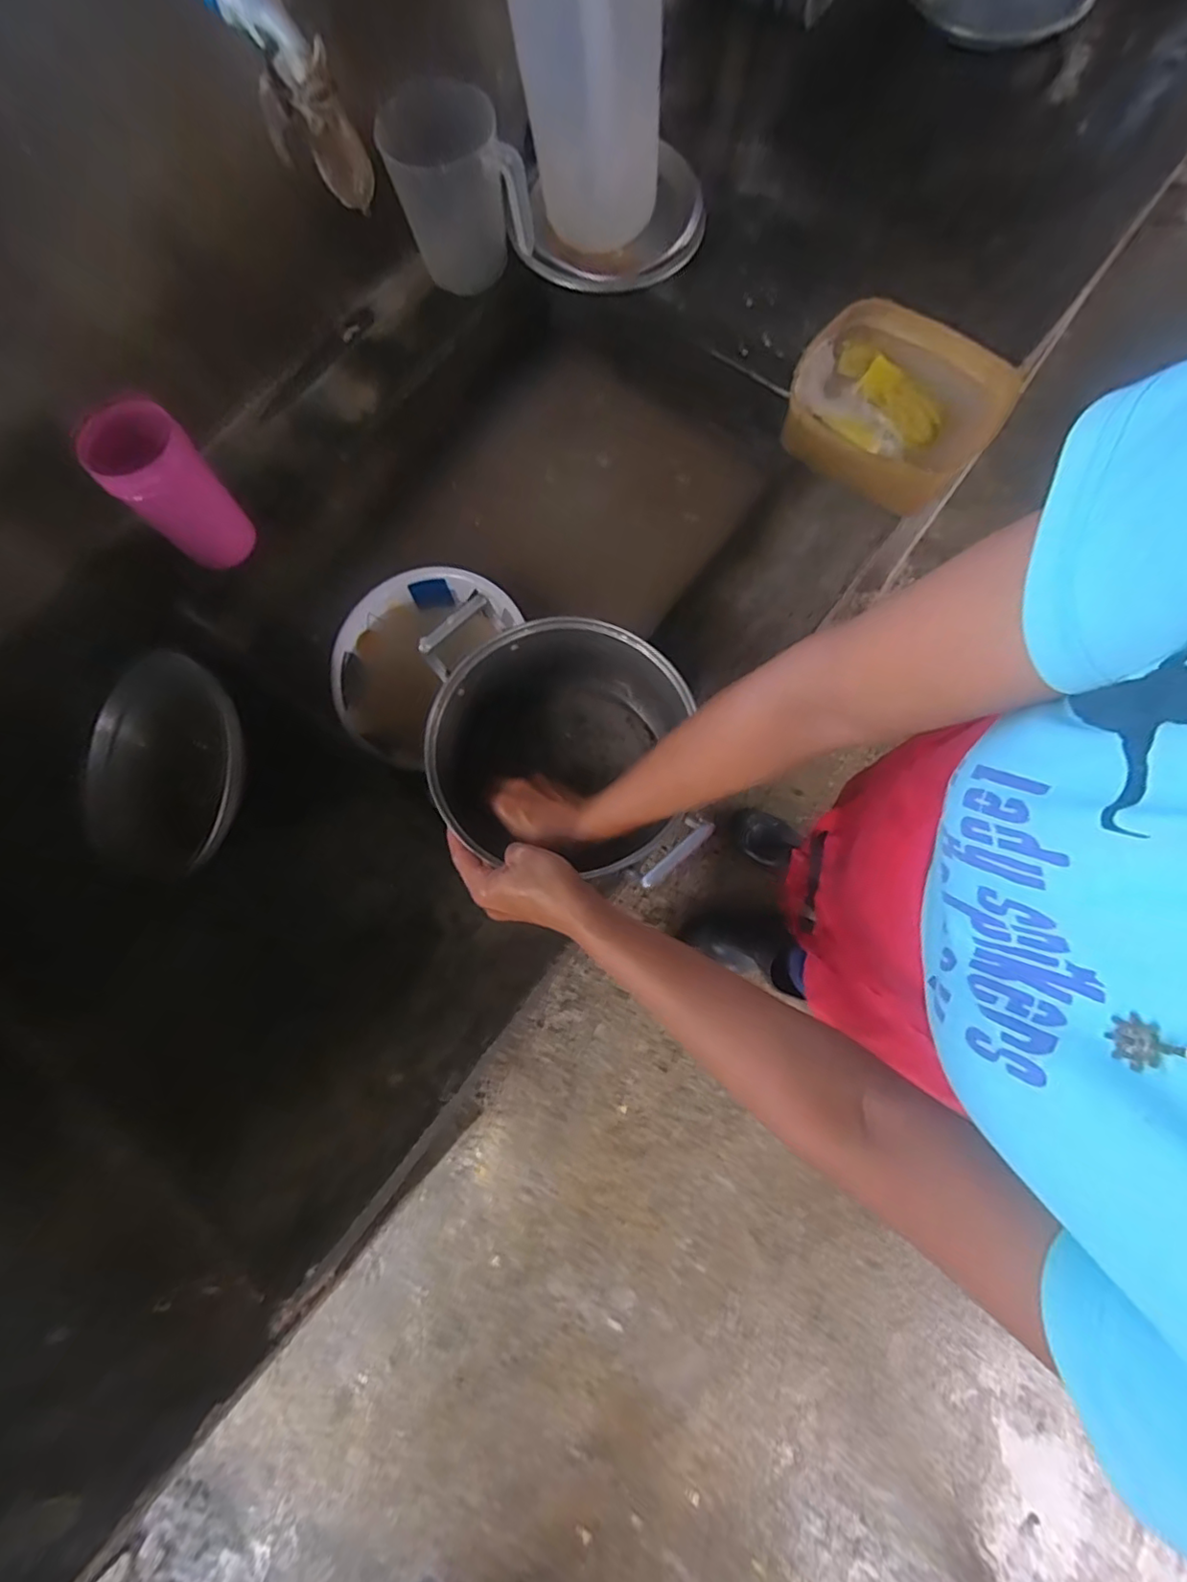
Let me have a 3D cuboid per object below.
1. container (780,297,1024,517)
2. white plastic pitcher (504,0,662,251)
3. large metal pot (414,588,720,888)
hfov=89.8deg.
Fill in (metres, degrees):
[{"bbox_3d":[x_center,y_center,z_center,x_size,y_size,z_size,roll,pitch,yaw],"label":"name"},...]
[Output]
[{"bbox_3d":[0.309,-0.398,0.628,0.203,0.075,0.164,32,80,9],"label":"container"},{"bbox_3d":[-0.007,-0.719,0.611,0.147,0.264,0.160,2,77,2],"label":"white plastic pitcher"},{"bbox_3d":[-0.034,-0.040,0.522,0.211,0.143,0.199,3,77,3],"label":"large metal pot"}]

